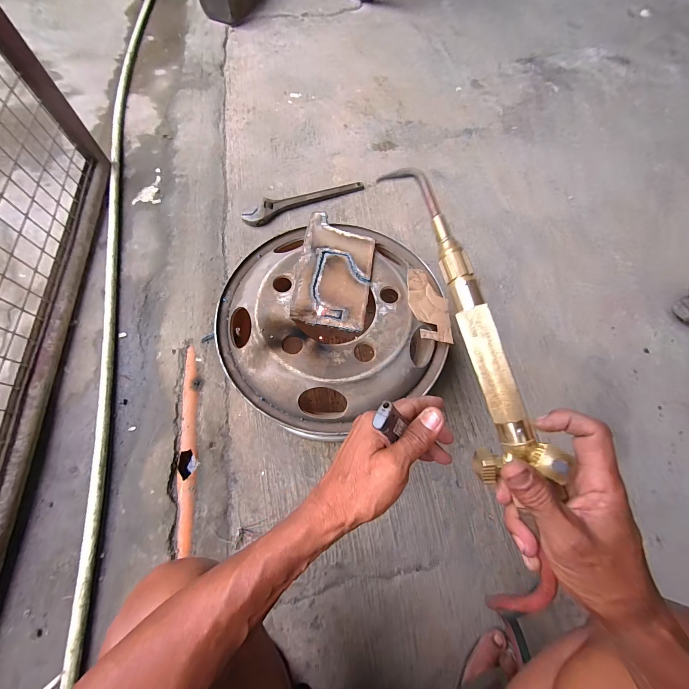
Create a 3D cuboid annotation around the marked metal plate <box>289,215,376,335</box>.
[{"bbox_3d":[-0.017,-0.141,0.543,0.133,0.009,0.234,8,67,1],"label":"marked metal plate"}]

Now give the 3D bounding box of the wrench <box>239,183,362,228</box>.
[{"bbox_3d":[-0.121,-0.442,0.885,0.379,0.031,0.059,-28,71,-13],"label":"wrench"}]

